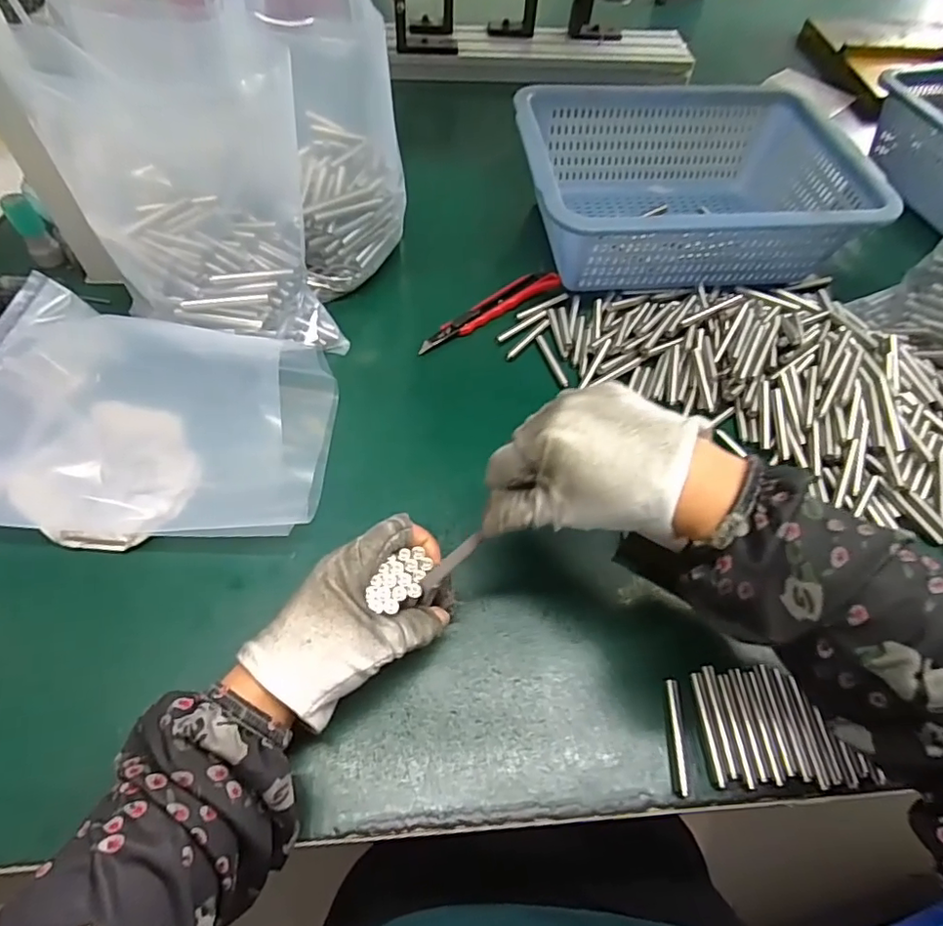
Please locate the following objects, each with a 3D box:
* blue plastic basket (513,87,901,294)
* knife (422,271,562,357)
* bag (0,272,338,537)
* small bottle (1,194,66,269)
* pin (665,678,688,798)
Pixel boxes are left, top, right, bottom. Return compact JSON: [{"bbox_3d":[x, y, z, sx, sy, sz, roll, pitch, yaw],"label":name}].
[{"bbox_3d":[0.197,-0.270,0.548,0.302,0.086,0.241,-3,56,-6],"label":"blue plastic basket"},{"bbox_3d":[0.016,-0.140,0.509,0.154,0.007,0.028,-30,63,-22],"label":"knife"},{"bbox_3d":[-0.237,-0.038,0.388,0.267,0.048,0.176,5,55,-1],"label":"bag"},{"bbox_3d":[-0.377,-0.199,0.489,0.023,0.057,0.017,-34,64,-24],"label":"small bottle"},{"bbox_3d":[0.114,0.151,0.316,0.007,0.004,0.059,6,55,0],"label":"pin"}]

